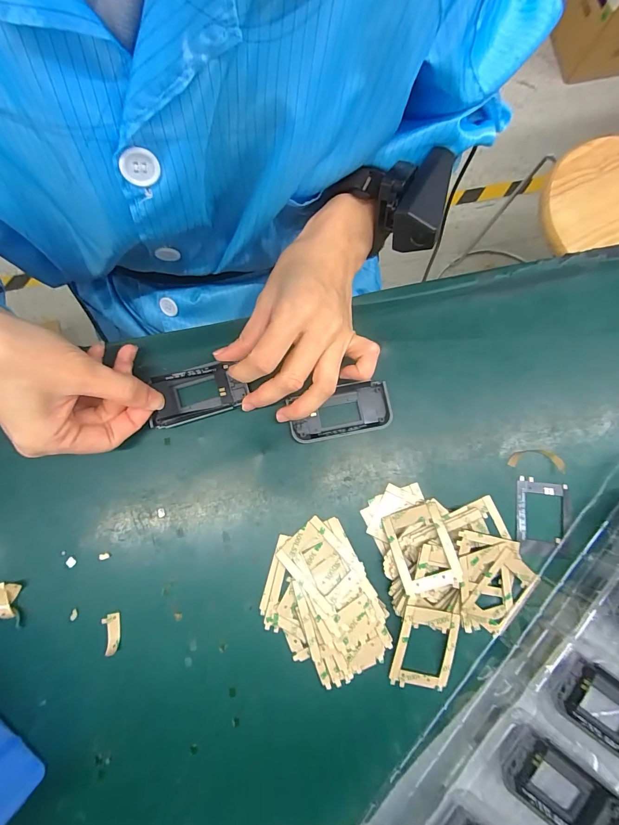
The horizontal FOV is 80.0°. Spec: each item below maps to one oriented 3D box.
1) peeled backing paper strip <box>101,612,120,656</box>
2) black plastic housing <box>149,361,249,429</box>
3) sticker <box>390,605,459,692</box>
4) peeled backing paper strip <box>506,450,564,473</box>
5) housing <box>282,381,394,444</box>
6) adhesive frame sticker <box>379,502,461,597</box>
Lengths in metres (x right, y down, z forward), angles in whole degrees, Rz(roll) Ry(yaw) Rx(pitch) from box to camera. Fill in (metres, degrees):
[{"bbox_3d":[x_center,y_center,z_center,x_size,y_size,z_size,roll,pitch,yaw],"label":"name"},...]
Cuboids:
[{"bbox_3d":[-0.137,0.153,0.254,0.011,0.004,0.025,-6,83,-2],"label":"peeled backing paper strip"},{"bbox_3d":[-0.085,-0.014,0.277,0.071,0.014,0.037,-13,78,-2],"label":"black plastic housing"},{"bbox_3d":[0.078,0.161,0.251,0.039,0.005,0.054,11,90,-3],"label":"sticker"},{"bbox_3d":[0.171,0.035,0.277,0.040,0.004,0.015,8,83,0],"label":"peeled backing paper strip"},{"bbox_3d":[0.023,-0.001,0.280,0.074,0.009,0.041,-8,78,0],"label":"housing"},{"bbox_3d":[0.077,0.094,0.254,0.040,0.004,0.054,-19,68,8],"label":"adhesive frame sticker"}]

